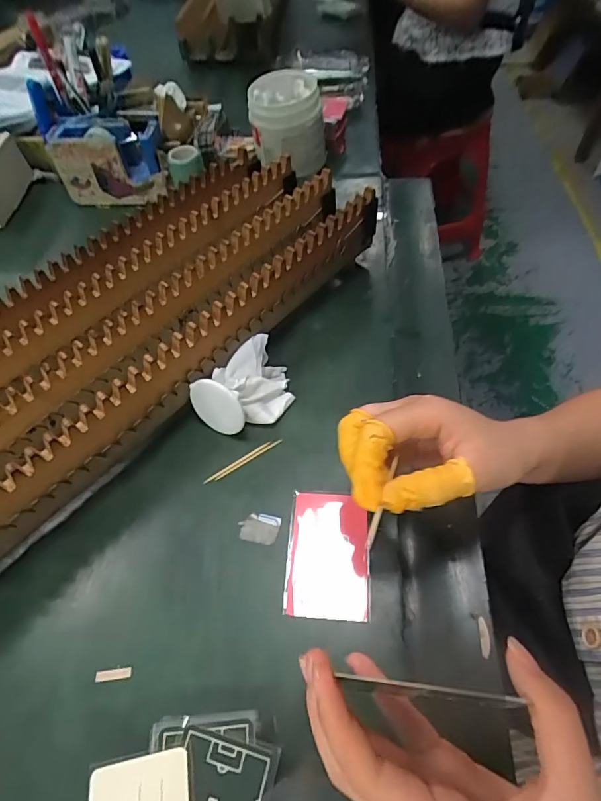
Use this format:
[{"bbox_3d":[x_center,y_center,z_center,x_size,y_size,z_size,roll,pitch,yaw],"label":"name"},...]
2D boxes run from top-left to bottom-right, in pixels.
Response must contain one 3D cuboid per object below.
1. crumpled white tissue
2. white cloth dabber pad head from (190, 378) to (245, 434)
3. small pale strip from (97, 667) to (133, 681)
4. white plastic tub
[{"bbox_3d":[-0.036,-0.016,0.388,0.058,0.034,0.068,-32,59,-16],"label":"crumpled white tissue"},{"bbox_3d":[-0.069,0.005,0.365,0.050,0.050,0.004,19,41,18],"label":"white cloth dabber pad head"},{"bbox_3d":[-0.119,0.173,0.281,0.022,0.004,0.006,-7,55,-1],"label":"small pale strip"},{"bbox_3d":[-0.016,-0.377,0.623,0.100,0.112,0.087,-2,56,3],"label":"white plastic tub"}]

